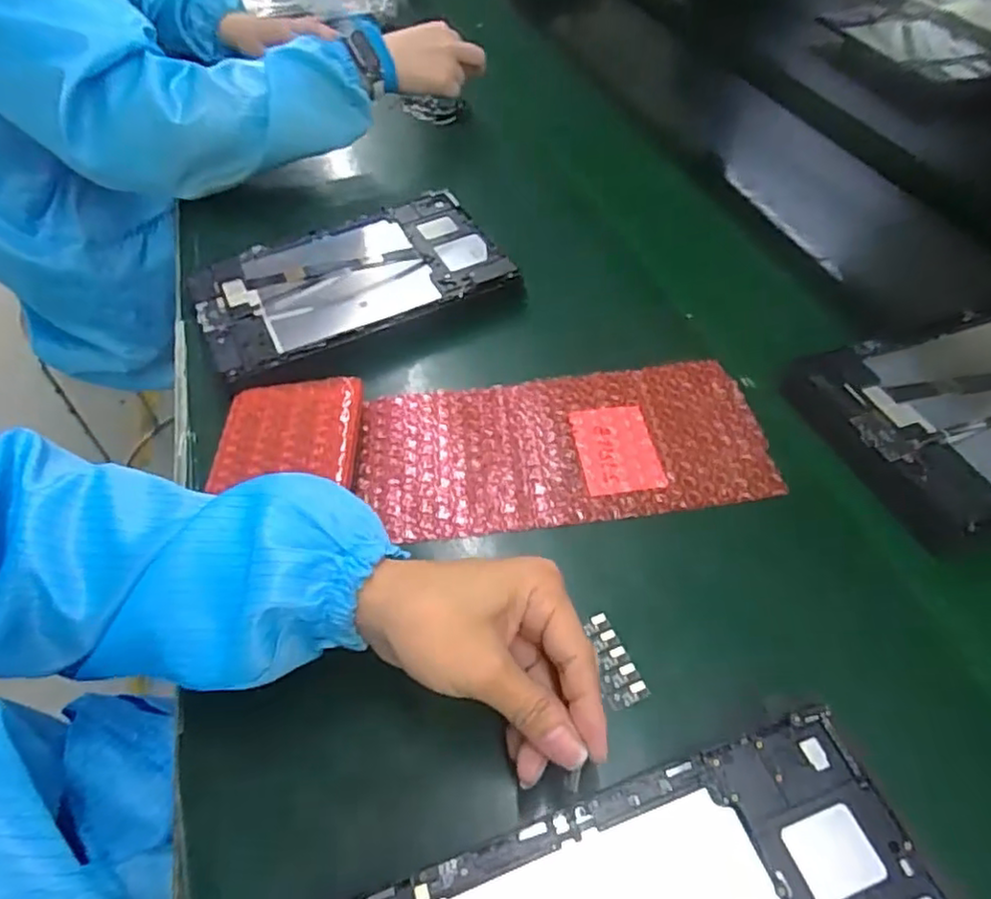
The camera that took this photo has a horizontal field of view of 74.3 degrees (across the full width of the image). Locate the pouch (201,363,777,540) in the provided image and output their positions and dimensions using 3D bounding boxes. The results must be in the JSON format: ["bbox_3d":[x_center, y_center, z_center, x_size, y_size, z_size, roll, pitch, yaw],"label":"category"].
[{"bbox_3d":[-0.002,-0.002,0.429,0.346,0.021,0.119,-4,50,-3],"label":"pouch"}]

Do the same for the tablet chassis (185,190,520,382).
[{"bbox_3d":[-0.119,-0.141,0.531,0.237,0.016,0.148,-22,53,-17],"label":"tablet chassis"}]

